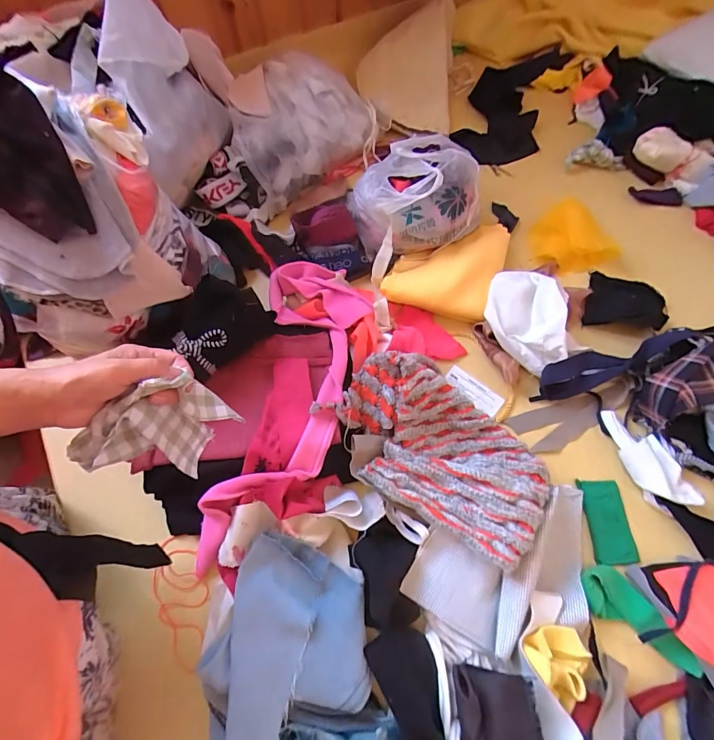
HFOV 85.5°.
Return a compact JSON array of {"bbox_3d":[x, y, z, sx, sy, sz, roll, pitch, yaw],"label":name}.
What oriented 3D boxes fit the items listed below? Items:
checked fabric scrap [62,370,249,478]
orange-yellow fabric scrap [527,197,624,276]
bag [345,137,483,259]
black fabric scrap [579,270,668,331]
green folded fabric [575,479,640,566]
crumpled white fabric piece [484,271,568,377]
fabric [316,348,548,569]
[{"bbox_3d":[-0.191,0.065,0.375,0.133,0.115,0.053,-30,69,-12],"label":"checked fabric scrap"},{"bbox_3d":[0.370,-0.220,0.672,0.098,0.059,0.138,-36,70,-14],"label":"orange-yellow fabric scrap"},{"bbox_3d":[0.095,-0.300,0.652,0.189,0.109,0.190,-39,71,-15],"label":"bag"},{"bbox_3d":[0.442,-0.111,0.633,0.122,0.028,0.103,17,67,8],"label":"black fabric scrap"},{"bbox_3d":[0.331,0.199,0.510,0.054,0.004,0.101,-2,66,-1],"label":"green folded fabric"},{"bbox_3d":[0.265,-0.085,0.603,0.127,0.062,0.176,15,67,7],"label":"crumpled white fabric piece"},{"bbox_3d":[0.095,0.087,0.453,0.277,0.086,0.155,33,70,14],"label":"fabric"}]

